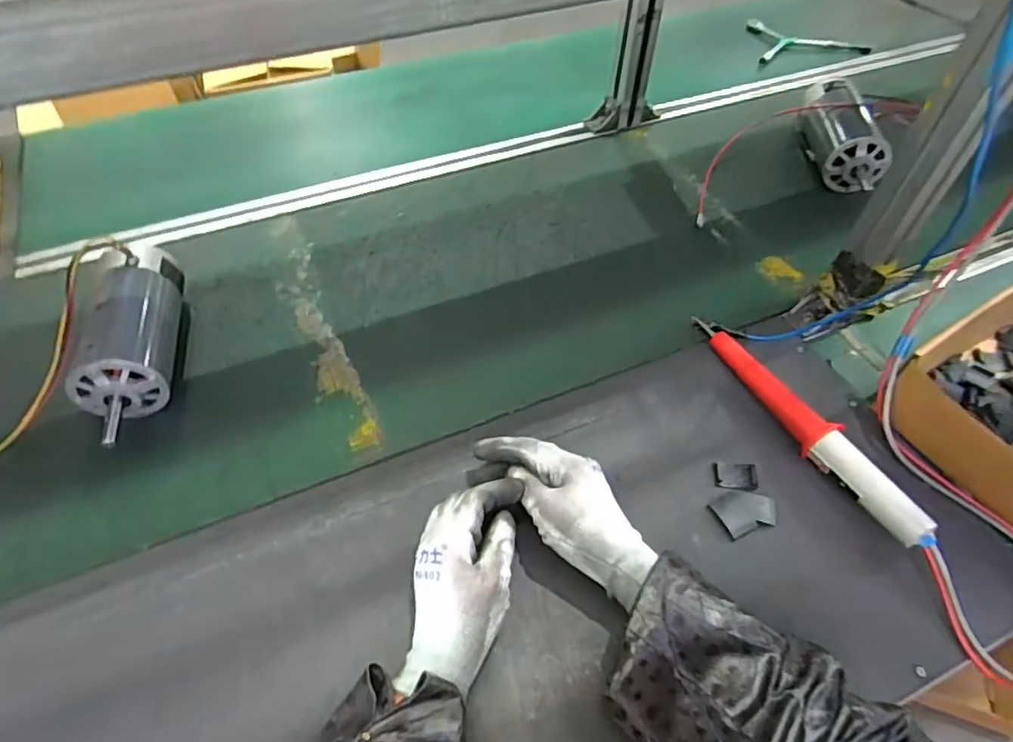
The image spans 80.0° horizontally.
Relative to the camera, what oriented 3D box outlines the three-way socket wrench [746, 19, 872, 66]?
[{"bbox_3d":[0.552,-0.591,1.088,0.207,0.015,0.165,5,50,4],"label":"three-way socket wrench"}]

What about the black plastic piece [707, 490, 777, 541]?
[{"bbox_3d":[0.206,0.120,0.521,0.055,0.005,0.037,-16,52,-13],"label":"black plastic piece"}]

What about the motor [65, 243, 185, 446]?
[{"bbox_3d":[-0.364,-0.025,0.582,0.073,0.087,0.205,-8,51,-6],"label":"motor"}]

